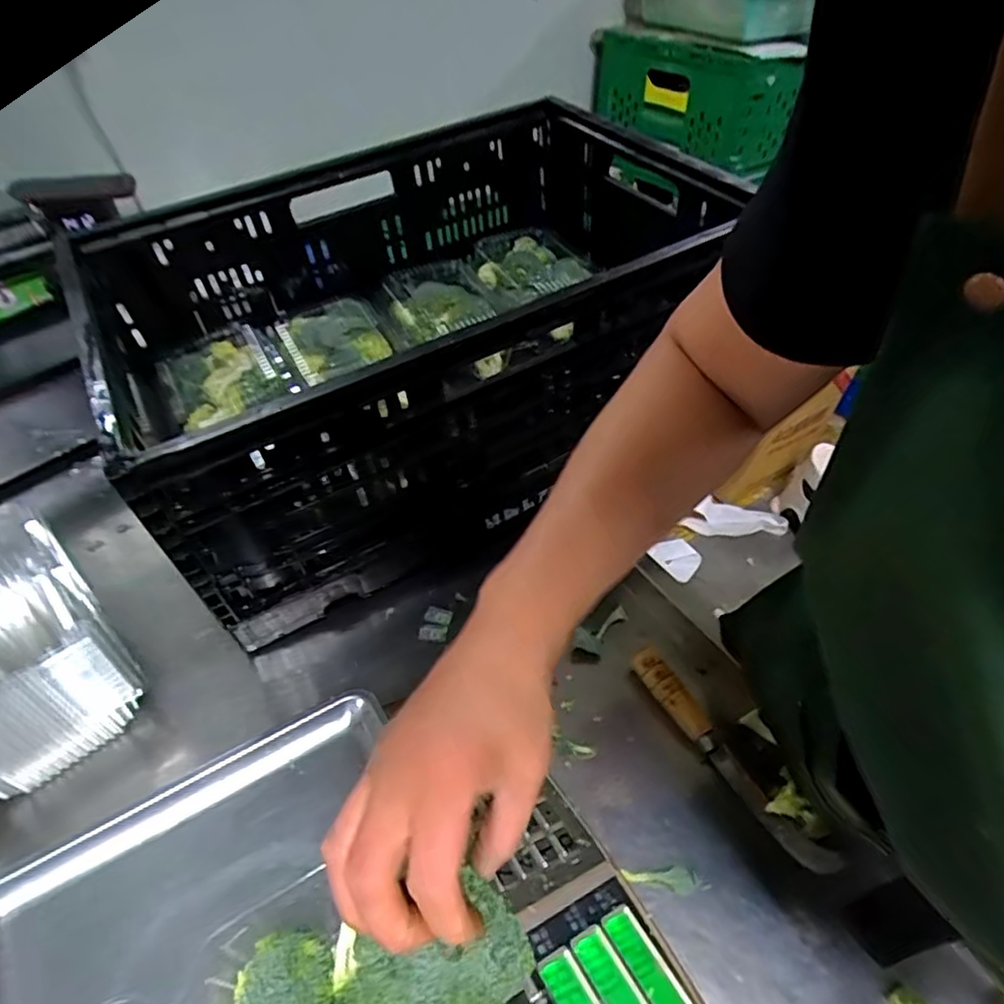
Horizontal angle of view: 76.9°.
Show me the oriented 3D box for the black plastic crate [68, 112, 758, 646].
[{"bbox_3d":[-0.089,-0.192,0.686,0.613,0.246,0.406,-26,51,-24],"label":"black plastic crate"}]

